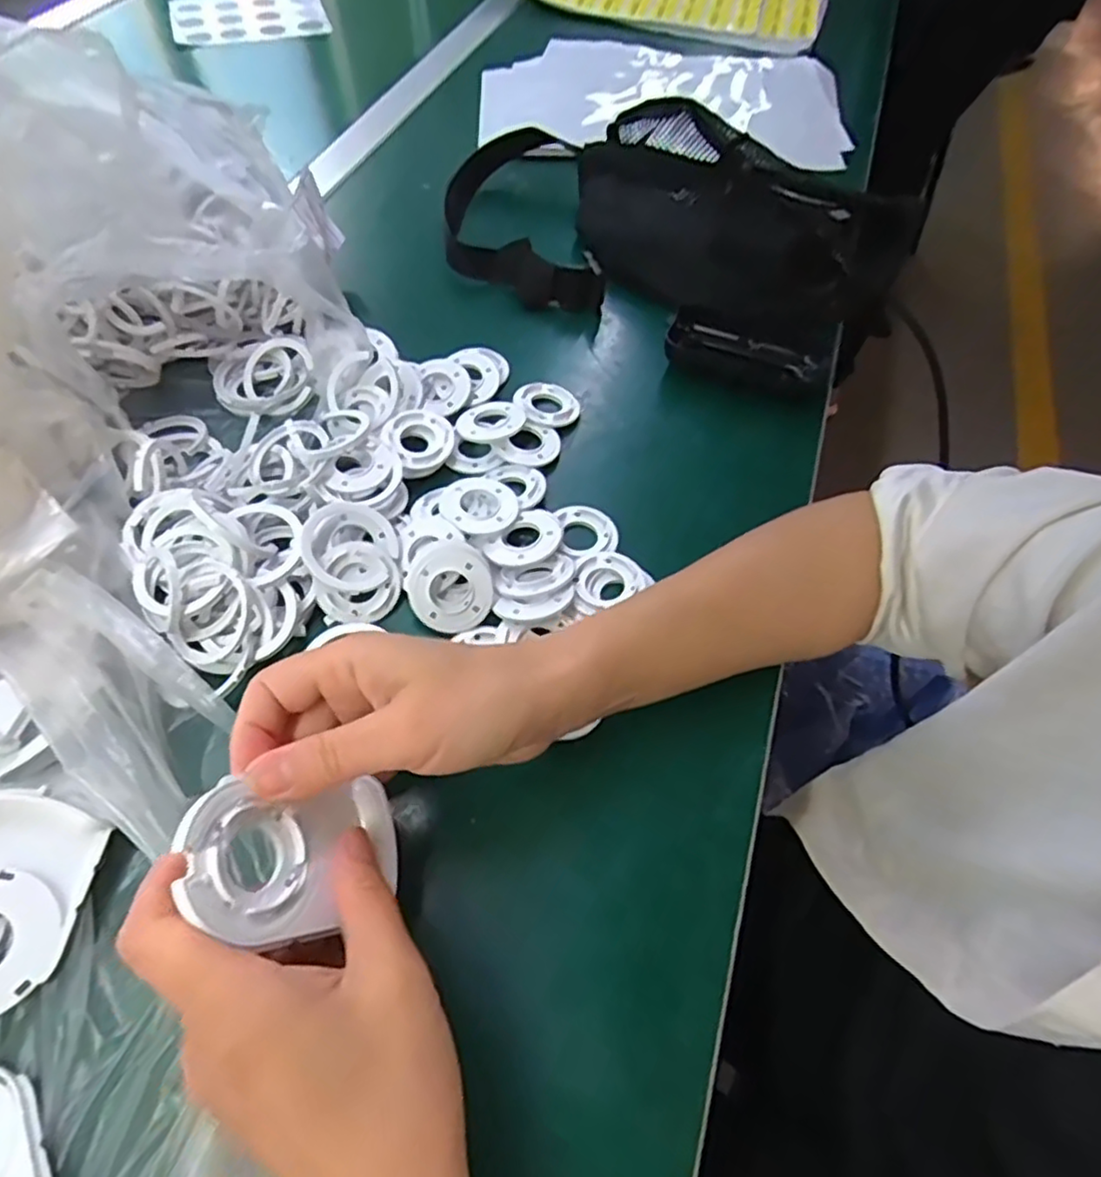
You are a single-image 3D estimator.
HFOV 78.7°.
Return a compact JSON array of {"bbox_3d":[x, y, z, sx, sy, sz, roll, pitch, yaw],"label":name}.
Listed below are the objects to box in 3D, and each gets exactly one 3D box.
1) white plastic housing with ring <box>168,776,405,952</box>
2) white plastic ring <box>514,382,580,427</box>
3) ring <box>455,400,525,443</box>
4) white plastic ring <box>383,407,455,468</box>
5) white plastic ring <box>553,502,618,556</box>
[{"bbox_3d":[-0.089,0.095,0.240,0.008,0.081,0.052,-29,61,30],"label":"white plastic housing with ring"},{"bbox_3d":[-0.002,-0.125,0.453,0.042,0.011,0.042,2,56,-3],"label":"white plastic ring"},{"bbox_3d":[-0.038,-0.108,0.433,0.043,0.012,0.039,-1,56,-4],"label":"ring"},{"bbox_3d":[-0.081,-0.092,0.418,0.041,0.015,0.042,2,56,-3],"label":"white plastic ring"},{"bbox_3d":[0.021,-0.035,0.397,0.034,0.006,0.038,-5,57,-7],"label":"white plastic ring"}]

